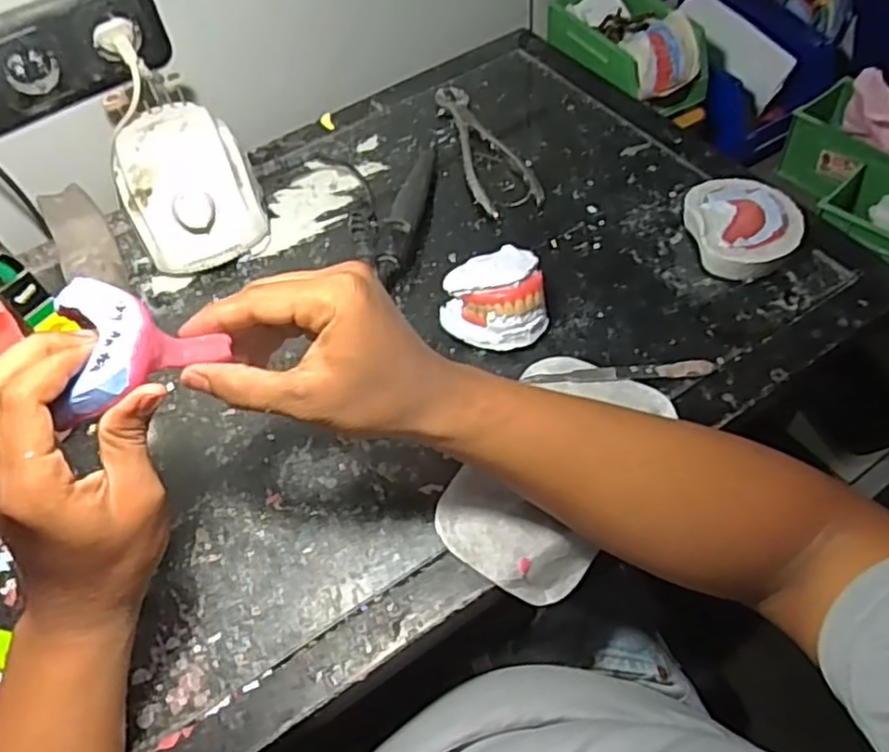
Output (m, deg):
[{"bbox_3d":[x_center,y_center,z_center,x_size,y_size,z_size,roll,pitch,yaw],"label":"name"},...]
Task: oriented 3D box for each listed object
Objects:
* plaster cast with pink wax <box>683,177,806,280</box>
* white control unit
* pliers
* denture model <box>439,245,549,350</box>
[{"bbox_3d":[0.237,-0.117,0.568,0.078,0.037,0.100,-4,55,2],"label":"plaster cast with pink wax"},{"bbox_3d":[-0.219,-0.161,0.614,0.110,0.079,0.138,-19,55,-9],"label":"white control unit"},{"bbox_3d":[0.035,-0.221,0.675,0.056,0.012,0.200,-15,55,-6],"label":"pliers"},{"bbox_3d":[0.036,-0.059,0.532,0.074,0.053,0.068,-3,55,2],"label":"denture model"}]

